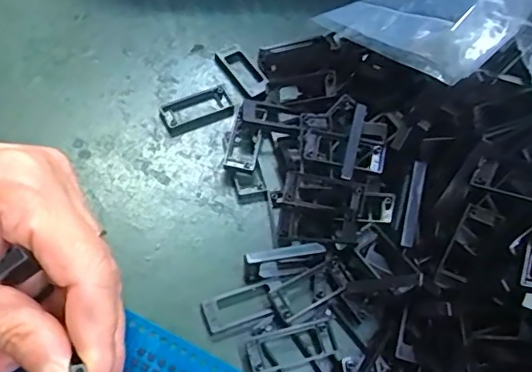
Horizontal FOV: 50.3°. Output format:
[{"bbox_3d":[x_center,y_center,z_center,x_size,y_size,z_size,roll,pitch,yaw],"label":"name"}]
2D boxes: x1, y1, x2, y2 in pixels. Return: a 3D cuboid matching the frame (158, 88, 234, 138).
[{"bbox_3d":[-0.035,-0.039,0.290,0.036,0.004,0.019,-20,66,-18],"label":"frame"}]

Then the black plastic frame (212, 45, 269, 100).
[{"bbox_3d":[-0.012,-0.061,0.304,0.017,0.005,0.036,-29,69,-22],"label":"black plastic frame"}]

